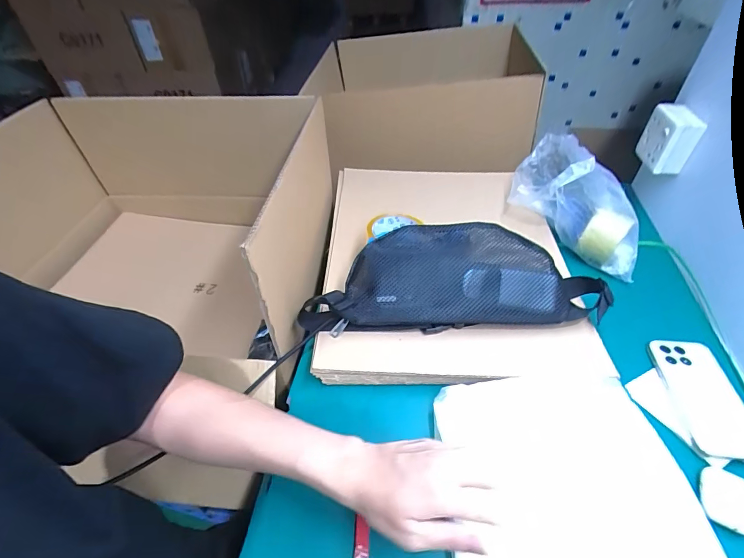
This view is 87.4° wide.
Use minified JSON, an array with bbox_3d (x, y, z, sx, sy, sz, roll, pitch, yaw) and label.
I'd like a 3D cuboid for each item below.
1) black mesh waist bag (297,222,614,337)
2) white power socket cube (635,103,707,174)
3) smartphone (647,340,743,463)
[{"bbox_3d":[0.109,-0.006,0.531,0.413,0.080,0.147,-2,75,0],"label":"black mesh waist bag"},{"bbox_3d":[0.507,-0.242,0.671,0.046,0.093,0.092,3,45,5],"label":"white power socket cube"},{"bbox_3d":[0.412,0.143,0.482,0.077,0.005,0.155,-2,45,9],"label":"smartphone"}]

